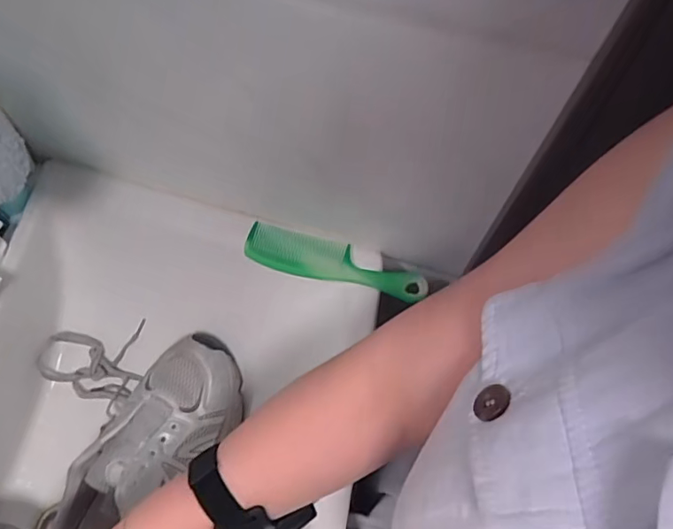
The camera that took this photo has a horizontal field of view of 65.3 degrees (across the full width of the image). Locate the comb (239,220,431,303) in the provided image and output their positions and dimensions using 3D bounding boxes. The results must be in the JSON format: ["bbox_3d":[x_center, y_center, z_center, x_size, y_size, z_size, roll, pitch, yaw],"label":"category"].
[{"bbox_3d":[-0.002,-0.004,0.543,0.188,0.013,0.048,14,64,4],"label":"comb"}]

